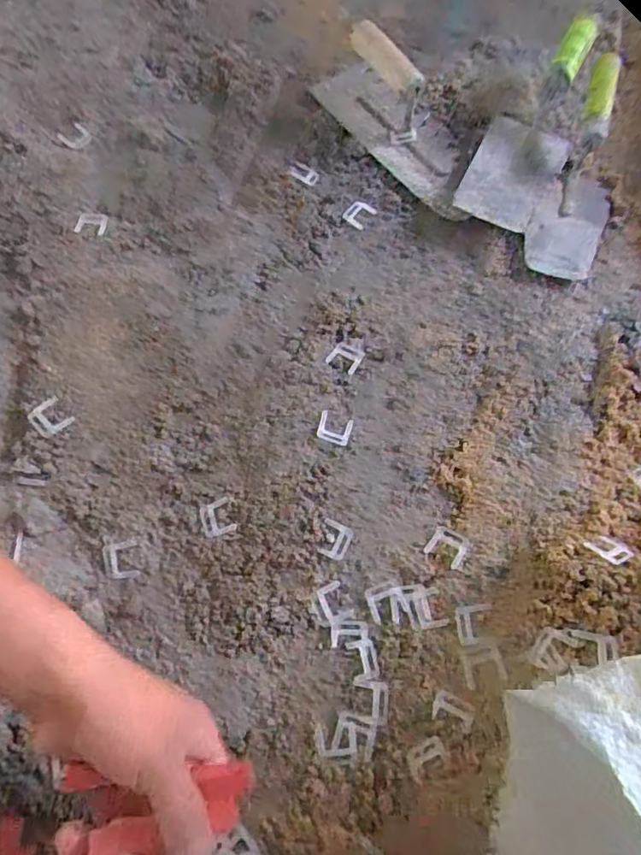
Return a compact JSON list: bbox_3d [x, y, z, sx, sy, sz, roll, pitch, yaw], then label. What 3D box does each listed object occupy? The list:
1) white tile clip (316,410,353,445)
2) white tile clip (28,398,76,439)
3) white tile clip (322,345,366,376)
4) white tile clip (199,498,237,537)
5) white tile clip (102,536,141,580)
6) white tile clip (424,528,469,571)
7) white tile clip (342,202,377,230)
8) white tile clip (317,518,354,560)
[{"bbox_3d":[0.013,0.001,0.521,0.031,0.007,0.029,14,69,8],"label":"white tile clip"},{"bbox_3d":[-0.252,-0.009,0.508,0.031,0.009,0.033,-41,72,-13],"label":"white tile clip"},{"bbox_3d":[0.025,-0.071,0.550,0.032,0.004,0.028,26,72,12],"label":"white tile clip"},{"bbox_3d":[-0.094,0.082,0.495,0.029,0.004,0.032,-20,69,-5],"label":"white tile clip"},{"bbox_3d":[-0.178,0.114,0.481,0.030,0.006,0.036,-7,68,0],"label":"white tile clip"},{"bbox_3d":[0.110,0.103,0.474,0.031,0.004,0.028,28,72,13],"label":"white tile clip"},{"bbox_3d":[0.044,-0.245,0.622,0.028,0.004,0.035,35,74,15],"label":"white tile clip"},{"bbox_3d":[0.012,0.101,0.488,0.027,0.005,0.030,21,71,10],"label":"white tile clip"}]

